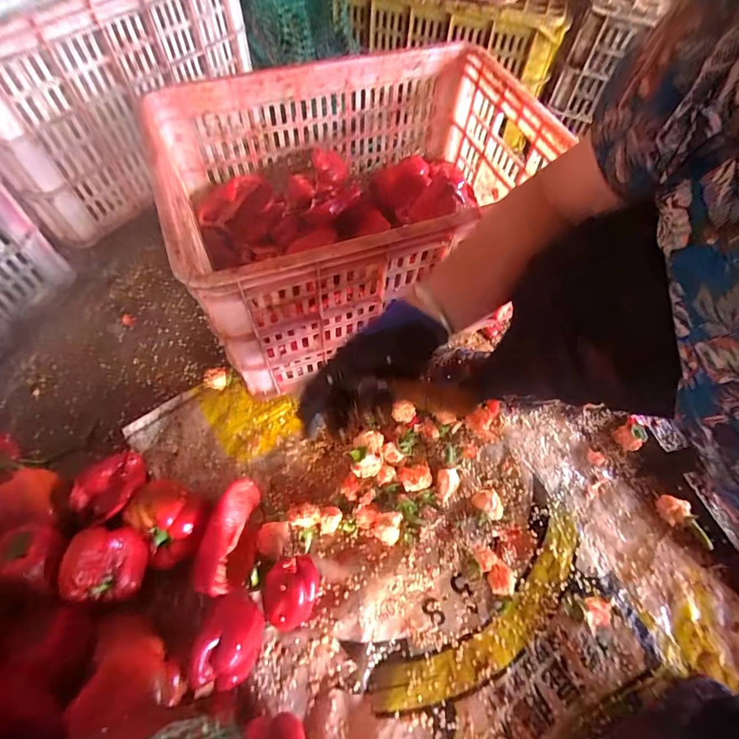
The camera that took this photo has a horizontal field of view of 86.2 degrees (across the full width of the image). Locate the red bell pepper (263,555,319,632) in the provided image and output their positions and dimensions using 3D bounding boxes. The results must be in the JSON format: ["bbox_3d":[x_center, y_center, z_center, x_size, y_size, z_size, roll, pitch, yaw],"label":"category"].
[{"bbox_3d":[-0.092,0.262,0.466,0.062,0.062,0.075,9,62,1],"label":"red bell pepper"}]

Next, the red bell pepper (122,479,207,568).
[{"bbox_3d":[-0.255,0.194,0.503,0.102,0.063,0.090,29,64,11],"label":"red bell pepper"}]

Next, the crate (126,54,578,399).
[{"bbox_3d":[-0.013,-0.240,0.597,0.495,0.249,0.355,-18,63,-12],"label":"crate"}]

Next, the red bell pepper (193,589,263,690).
[{"bbox_3d":[-0.151,0.299,0.441,0.063,0.074,0.079,15,62,4],"label":"red bell pepper"}]

